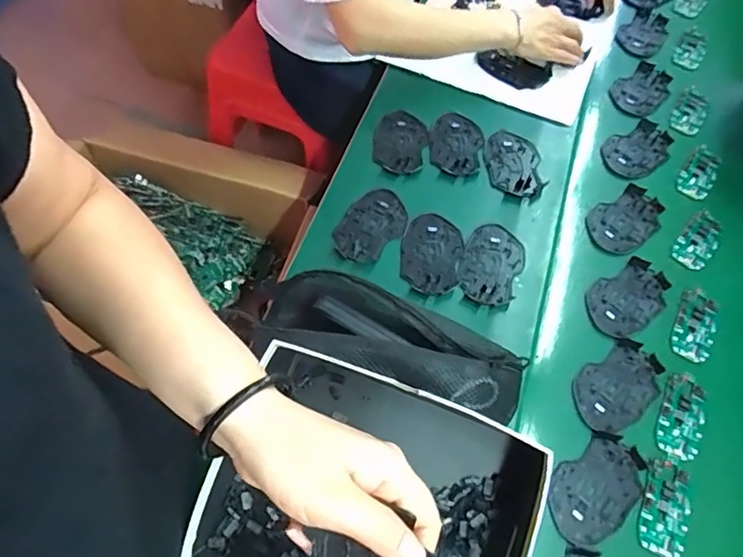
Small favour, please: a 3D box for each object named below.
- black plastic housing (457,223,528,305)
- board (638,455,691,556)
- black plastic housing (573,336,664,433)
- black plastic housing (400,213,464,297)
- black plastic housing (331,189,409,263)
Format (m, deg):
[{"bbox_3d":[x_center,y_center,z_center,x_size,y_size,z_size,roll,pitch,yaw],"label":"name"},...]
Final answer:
[{"bbox_3d":[0.149,-0.018,0.645,0.071,0.007,0.109,21,63,9],"label":"black plastic housing"},{"bbox_3d":[0.295,0.225,0.518,0.046,0.006,0.095,21,63,9],"label":"board"},{"bbox_3d":[0.274,0.119,0.578,0.116,0.007,0.069,-34,68,-18],"label":"black plastic housing"},{"bbox_3d":[0.075,-0.031,0.651,0.073,0.011,0.110,12,62,5],"label":"black plastic housing"},{"bbox_3d":[-0.001,-0.069,0.667,0.074,0.009,0.114,36,66,16],"label":"black plastic housing"}]

